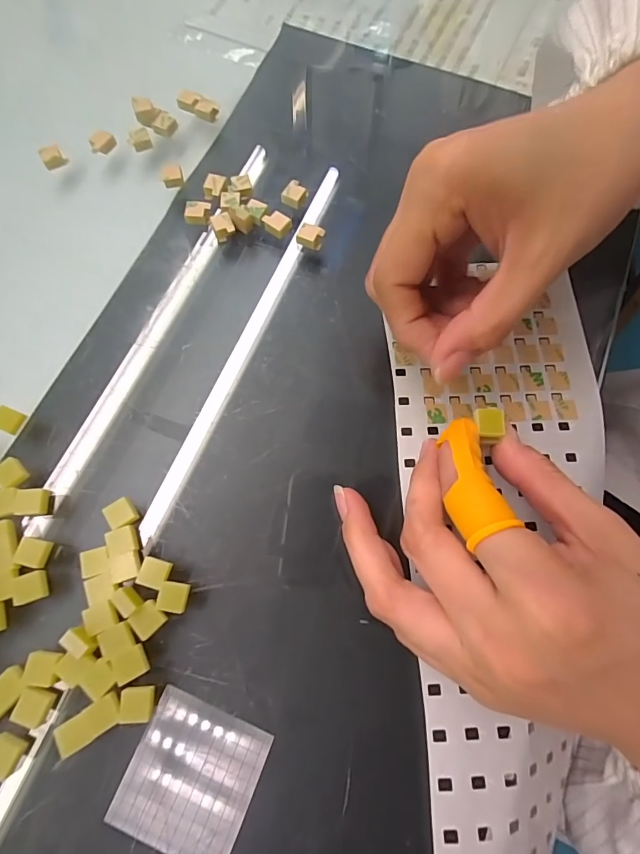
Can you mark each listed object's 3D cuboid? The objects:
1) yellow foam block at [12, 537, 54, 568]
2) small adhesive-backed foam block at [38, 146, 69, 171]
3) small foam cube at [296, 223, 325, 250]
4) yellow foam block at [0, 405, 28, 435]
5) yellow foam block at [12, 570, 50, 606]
[{"bbox_3d":[-0.115,0.050,0.166,0.012,0.005,0.010,12,72,3],"label":"yellow foam block"},{"bbox_3d":[-0.146,-0.147,0.225,0.012,0.007,0.009,-28,75,-11],"label":"small adhesive-backed foam block"},{"bbox_3d":[-0.005,-0.098,0.214,0.013,0.007,0.010,15,72,4],"label":"small foam cube"},{"bbox_3d":[-0.136,-0.003,0.180,0.010,0.005,0.010,20,73,5],"label":"yellow foam block"},{"bbox_3d":[-0.113,0.063,0.161,0.011,0.004,0.011,-17,73,-6],"label":"yellow foam block"}]

